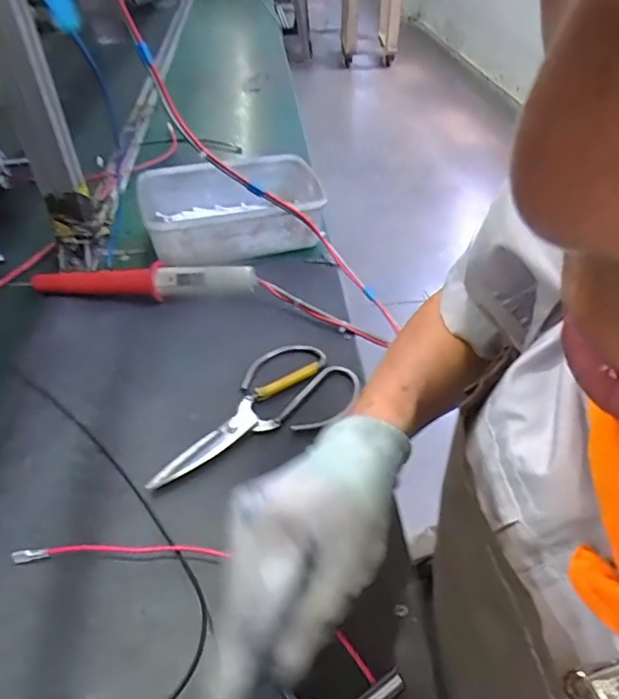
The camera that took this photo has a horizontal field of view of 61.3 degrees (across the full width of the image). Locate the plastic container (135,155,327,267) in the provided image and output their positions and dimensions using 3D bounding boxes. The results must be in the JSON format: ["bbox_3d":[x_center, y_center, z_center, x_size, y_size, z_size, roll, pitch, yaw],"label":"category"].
[{"bbox_3d":[-0.102,-0.181,0.672,0.228,0.063,0.162,-9,43,-8],"label":"plastic container"}]

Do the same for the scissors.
[{"bbox_3d":[-0.050,0.049,0.465,0.208,0.010,0.100,-27,48,-25],"label":"scissors"}]

